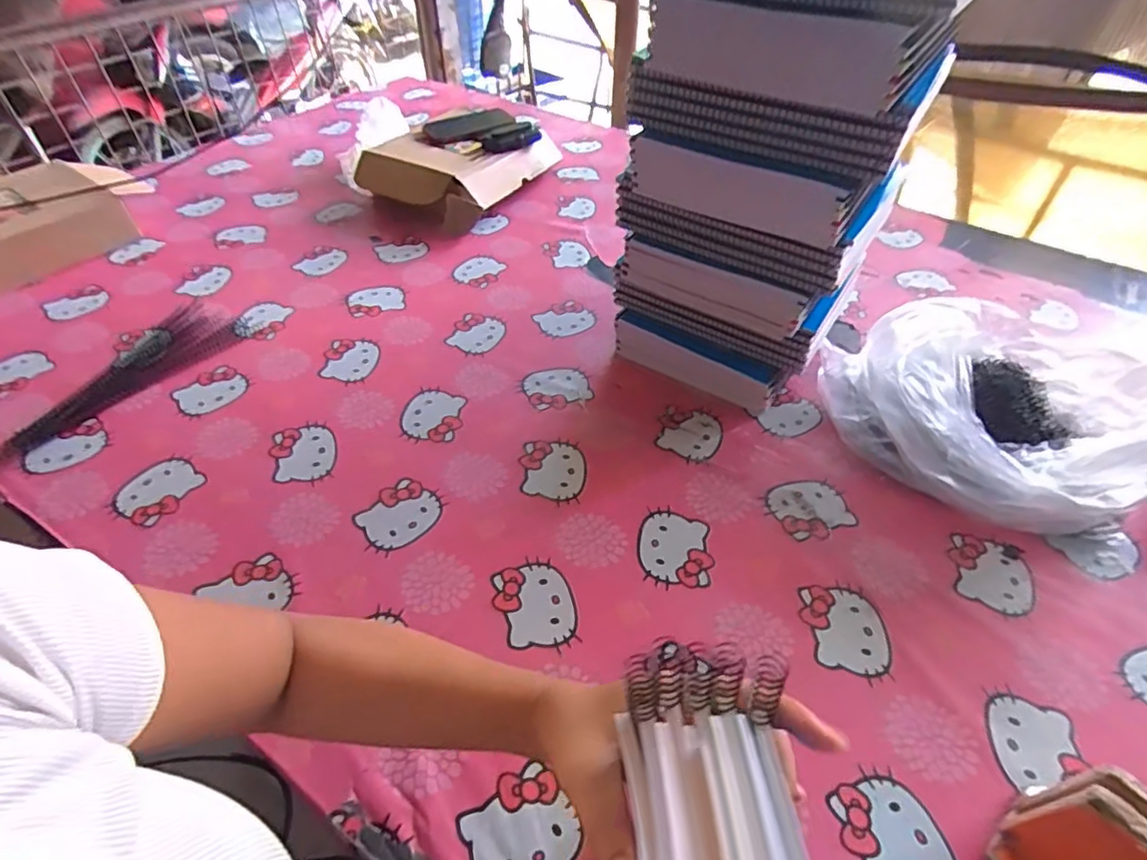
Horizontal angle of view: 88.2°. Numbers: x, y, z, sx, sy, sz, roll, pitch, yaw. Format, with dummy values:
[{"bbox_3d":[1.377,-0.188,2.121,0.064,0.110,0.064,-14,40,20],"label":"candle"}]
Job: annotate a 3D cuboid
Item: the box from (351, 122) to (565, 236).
[{"bbox_3d":[-0.213,-0.470,1.057,0.255,0.098,0.277,22,50,18],"label":"box"}]

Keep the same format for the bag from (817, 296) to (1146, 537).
[{"bbox_3d":[0.456,-0.031,0.634,0.266,0.138,0.282,-15,49,-15],"label":"bag"}]

